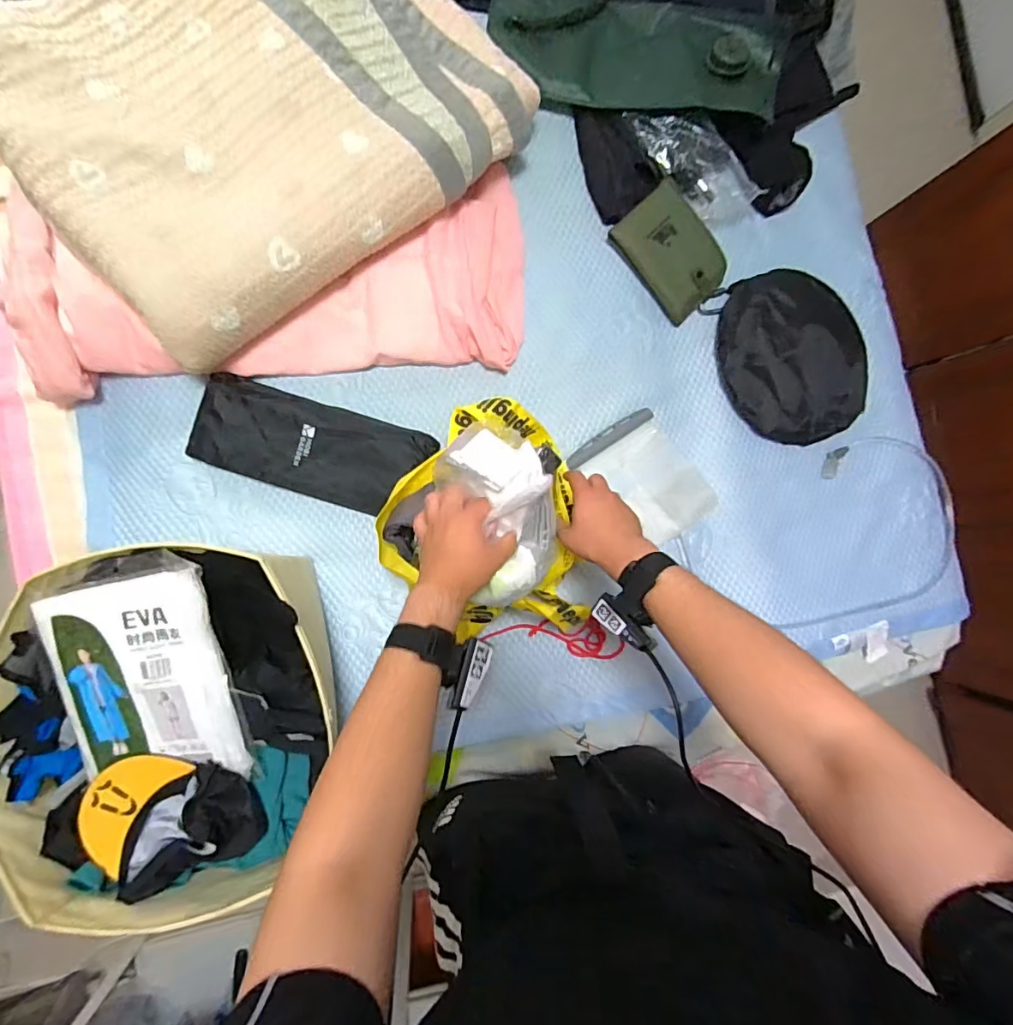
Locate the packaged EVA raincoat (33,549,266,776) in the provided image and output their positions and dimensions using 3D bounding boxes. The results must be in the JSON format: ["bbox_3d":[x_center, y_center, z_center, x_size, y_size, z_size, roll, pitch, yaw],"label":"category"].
[{"bbox_3d":[-0.384,0.175,0.537,0.177,0.048,0.254,-12,90,-9],"label":"packaged EVA raincoat"}]

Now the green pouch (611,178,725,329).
[{"bbox_3d":[0.272,-0.422,0.823,0.134,0.044,0.183,-44,94,-7],"label":"green pouch"}]

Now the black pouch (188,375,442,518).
[{"bbox_3d":[-0.277,-0.091,0.734,0.315,0.049,0.135,17,86,-7],"label":"black pouch"}]

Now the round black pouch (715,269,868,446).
[{"bbox_3d":[0.488,-0.265,0.855,0.275,0.032,0.286,0,88,-8],"label":"round black pouch"}]

